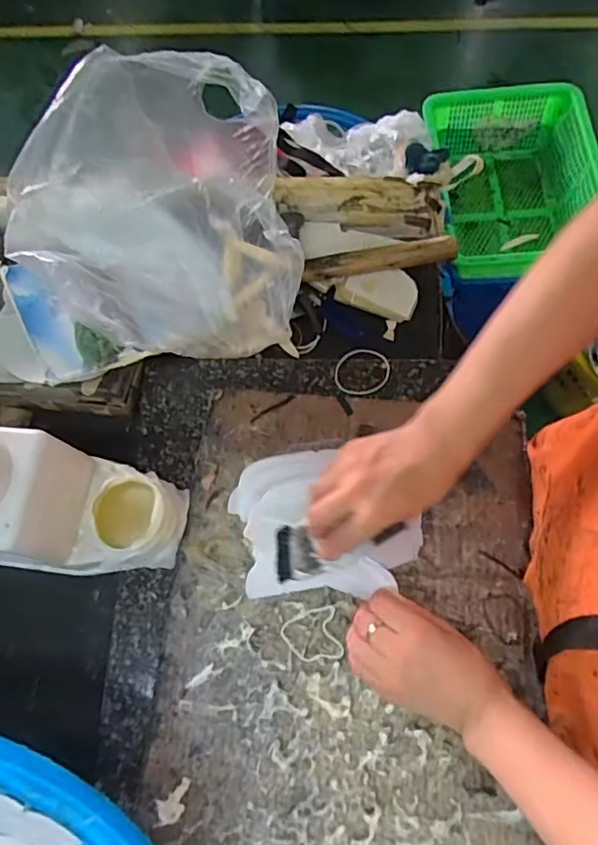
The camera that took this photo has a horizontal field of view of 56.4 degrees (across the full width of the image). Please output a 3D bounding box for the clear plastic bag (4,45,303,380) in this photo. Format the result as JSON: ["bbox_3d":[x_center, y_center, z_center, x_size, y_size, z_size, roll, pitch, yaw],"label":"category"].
[{"bbox_3d":[-0.146,-0.177,0.537,0.273,0.208,0.193,-9,69,-2],"label":"clear plastic bag"}]

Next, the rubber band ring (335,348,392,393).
[{"bbox_3d":[0.069,-0.054,0.606,0.058,0.007,0.055,-1,66,3],"label":"rubber band ring"}]

